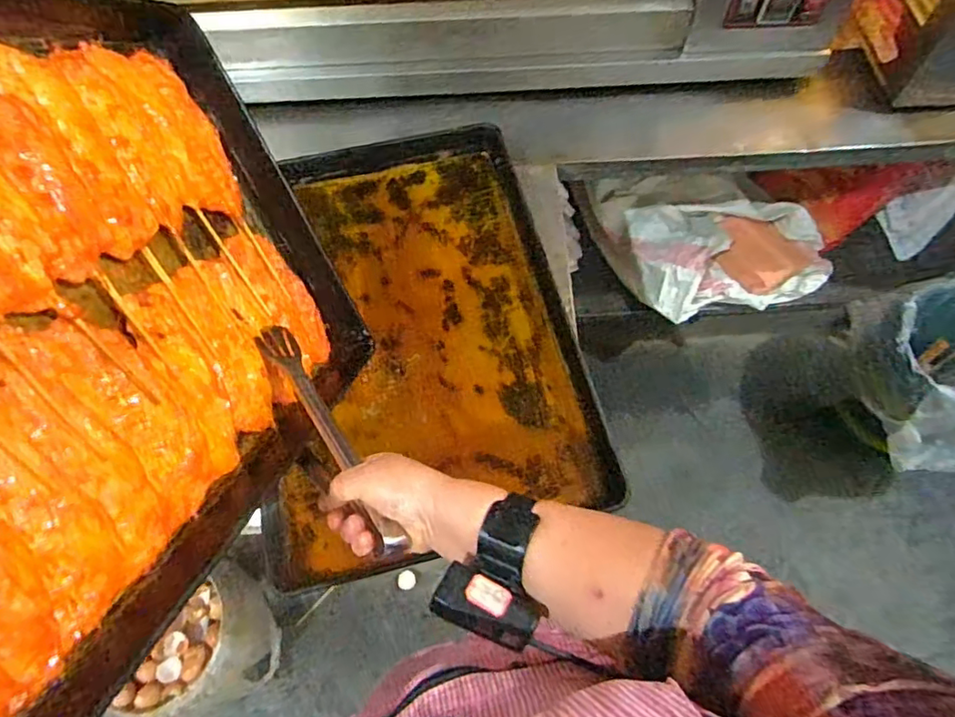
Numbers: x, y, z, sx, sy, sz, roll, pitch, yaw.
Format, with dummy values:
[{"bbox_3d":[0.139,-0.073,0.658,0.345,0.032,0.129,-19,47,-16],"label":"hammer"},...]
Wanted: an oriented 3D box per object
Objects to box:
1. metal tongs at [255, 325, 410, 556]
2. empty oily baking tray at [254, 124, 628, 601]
[{"bbox_3d":[-0.145,0.060,0.516,0.040,0.035,0.279,-30,54,-12],"label":"metal tongs"},{"bbox_3d":[-0.074,-0.058,0.788,0.377,0.047,0.607,-13,64,-4],"label":"empty oily baking tray"}]

